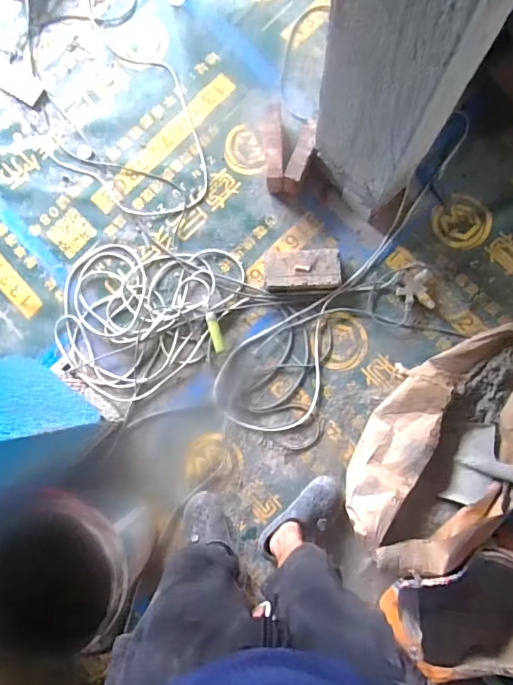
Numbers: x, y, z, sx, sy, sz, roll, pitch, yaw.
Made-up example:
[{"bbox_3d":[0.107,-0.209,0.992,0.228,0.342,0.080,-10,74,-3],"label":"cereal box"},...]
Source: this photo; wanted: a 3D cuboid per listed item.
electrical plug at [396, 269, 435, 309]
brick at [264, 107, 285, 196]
[{"bbox_3d":[0.439,-0.145,1.296,0.100,0.038,0.108,0,86,6],"label":"electrical plug"},{"bbox_3d":[0.049,-0.538,1.321,0.055,0.139,0.191,-3,86,6],"label":"brick"}]

